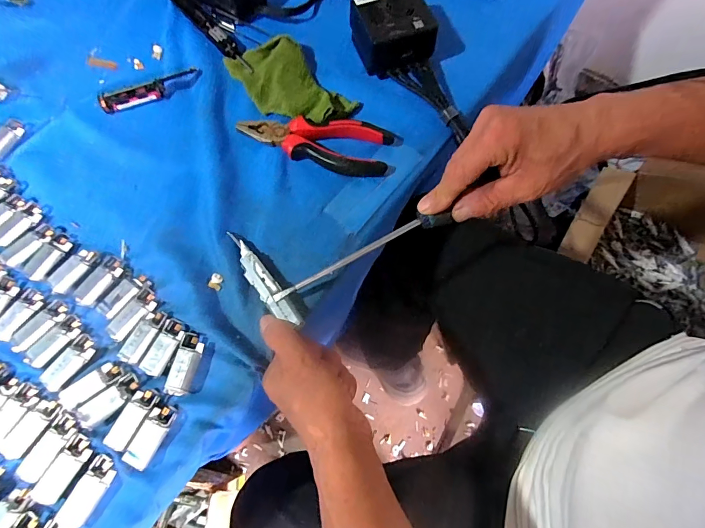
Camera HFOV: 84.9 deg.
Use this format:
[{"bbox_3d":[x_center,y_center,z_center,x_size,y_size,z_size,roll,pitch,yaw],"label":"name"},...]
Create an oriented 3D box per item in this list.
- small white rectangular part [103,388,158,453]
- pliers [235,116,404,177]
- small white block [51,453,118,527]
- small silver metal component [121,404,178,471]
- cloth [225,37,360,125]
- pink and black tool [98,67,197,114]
[{"bbox_3d":[-0.174,0.122,0.304,0.019,0.008,0.045,22,71,9],"label":"small white rectangular part"},{"bbox_3d":[-0.035,-0.122,0.391,0.161,0.021,0.054,6,69,3],"label":"pliers"},{"bbox_3d":[-0.199,0.172,0.288,0.022,0.005,0.051,29,72,11],"label":"small white block"},{"bbox_3d":[-0.157,0.134,0.301,0.019,0.011,0.046,22,71,9],"label":"small silver metal component"},{"bbox_3d":[-0.072,-0.198,0.419,0.149,0.022,0.077,42,75,15],"label":"cloth"},{"bbox_3d":[-0.220,-0.188,0.417,0.104,0.018,0.015,-23,71,-8],"label":"pink and black tool"}]

